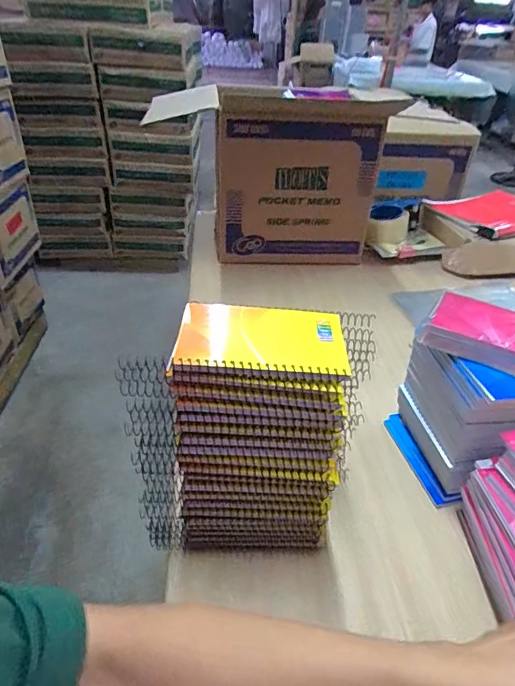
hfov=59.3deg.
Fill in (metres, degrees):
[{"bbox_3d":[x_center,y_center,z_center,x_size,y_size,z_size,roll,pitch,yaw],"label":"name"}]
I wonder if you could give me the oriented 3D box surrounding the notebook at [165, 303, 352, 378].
[{"bbox_3d":[0.003,-0.002,0.374,0.136,0.014,0.084,4,36,1],"label":"notebook"}]

